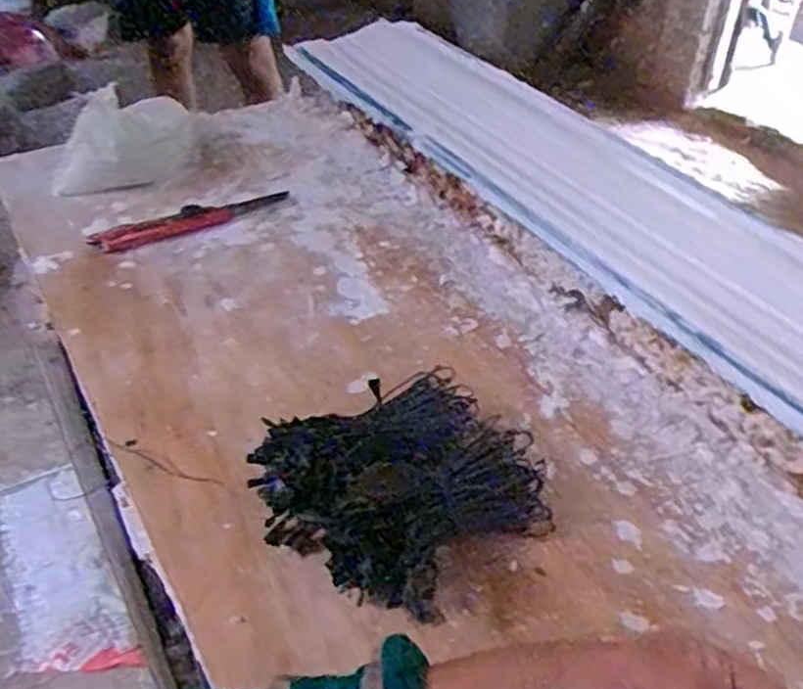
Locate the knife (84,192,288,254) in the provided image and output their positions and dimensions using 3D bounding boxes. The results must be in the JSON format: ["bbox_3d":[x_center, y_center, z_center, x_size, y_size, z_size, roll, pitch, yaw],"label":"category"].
[{"bbox_3d":[-0.205,-0.124,0.773,0.195,0.012,0.042,-20,45,-24],"label":"knife"}]

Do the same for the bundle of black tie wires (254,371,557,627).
[{"bbox_3d":[-0.003,0.090,0.511,0.155,0.049,0.157,-26,48,-29],"label":"bundle of black tie wires"}]

